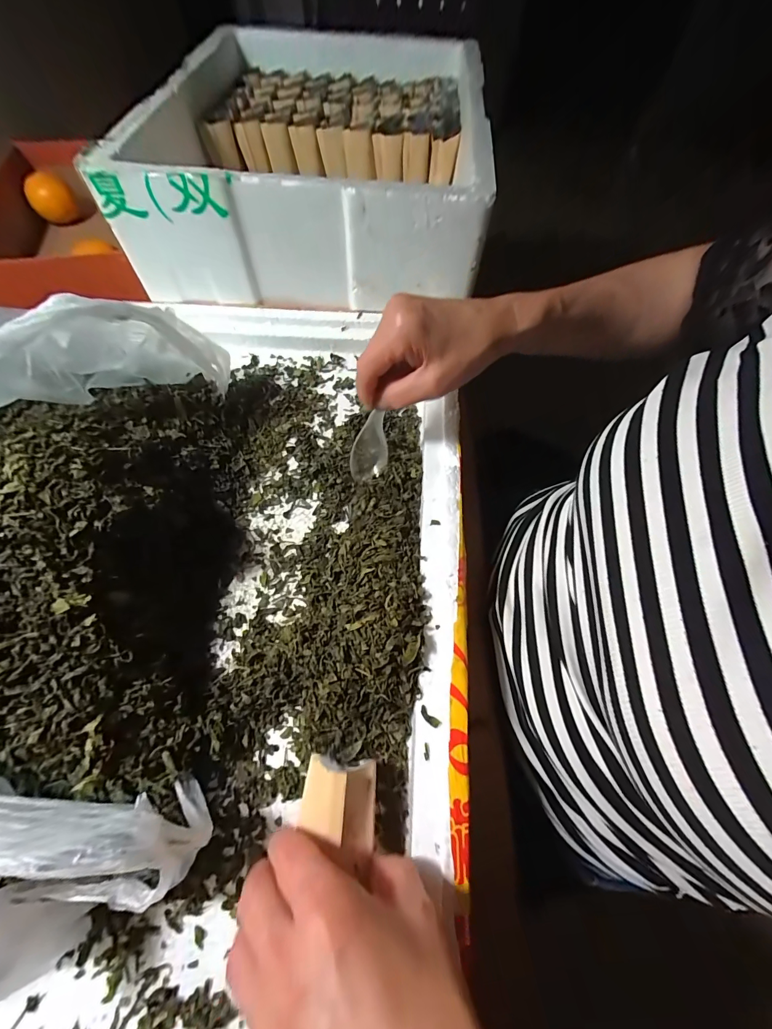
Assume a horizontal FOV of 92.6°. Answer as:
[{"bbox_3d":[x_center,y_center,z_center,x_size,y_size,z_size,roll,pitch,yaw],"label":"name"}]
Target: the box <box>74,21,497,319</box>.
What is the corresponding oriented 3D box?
[{"bbox_3d":[-0.071,-0.473,0.478,0.363,0.147,0.489,5,63,0],"label":"box"}]

